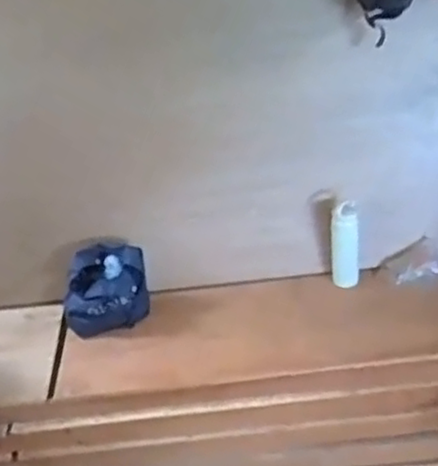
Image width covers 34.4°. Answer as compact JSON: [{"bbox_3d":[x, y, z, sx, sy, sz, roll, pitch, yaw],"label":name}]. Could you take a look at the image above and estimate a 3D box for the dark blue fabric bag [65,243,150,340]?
[{"bbox_3d":[-0.283,0.128,1.746,0.202,0.164,0.147,-9,30,-11],"label":"dark blue fabric bag"}]

